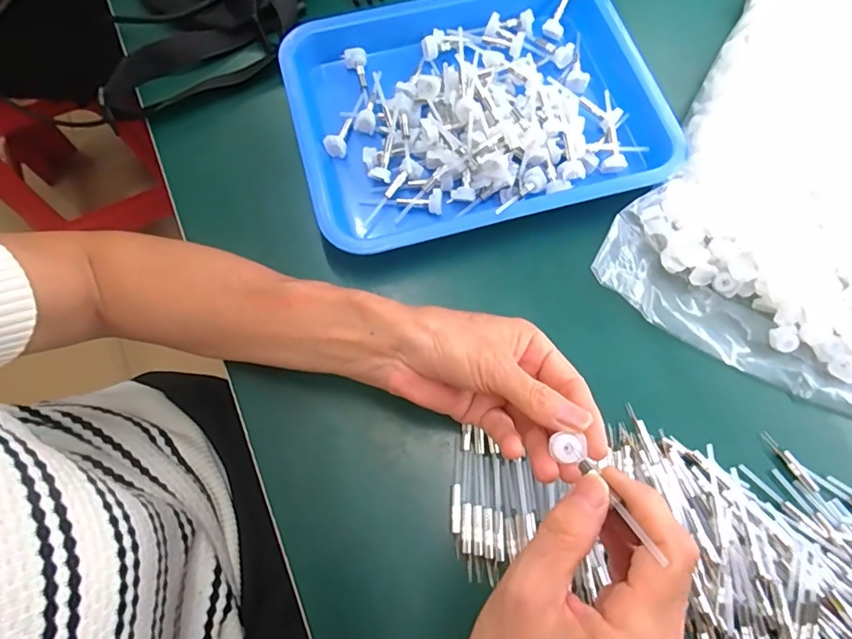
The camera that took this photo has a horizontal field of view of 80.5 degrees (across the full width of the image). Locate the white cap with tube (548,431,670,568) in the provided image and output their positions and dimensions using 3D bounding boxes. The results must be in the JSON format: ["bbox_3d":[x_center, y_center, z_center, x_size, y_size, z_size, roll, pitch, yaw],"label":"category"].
[{"bbox_3d":[0.080,0.077,0.226,0.016,0.074,0.012,-15,112,-6],"label":"white cap with tube"}]

